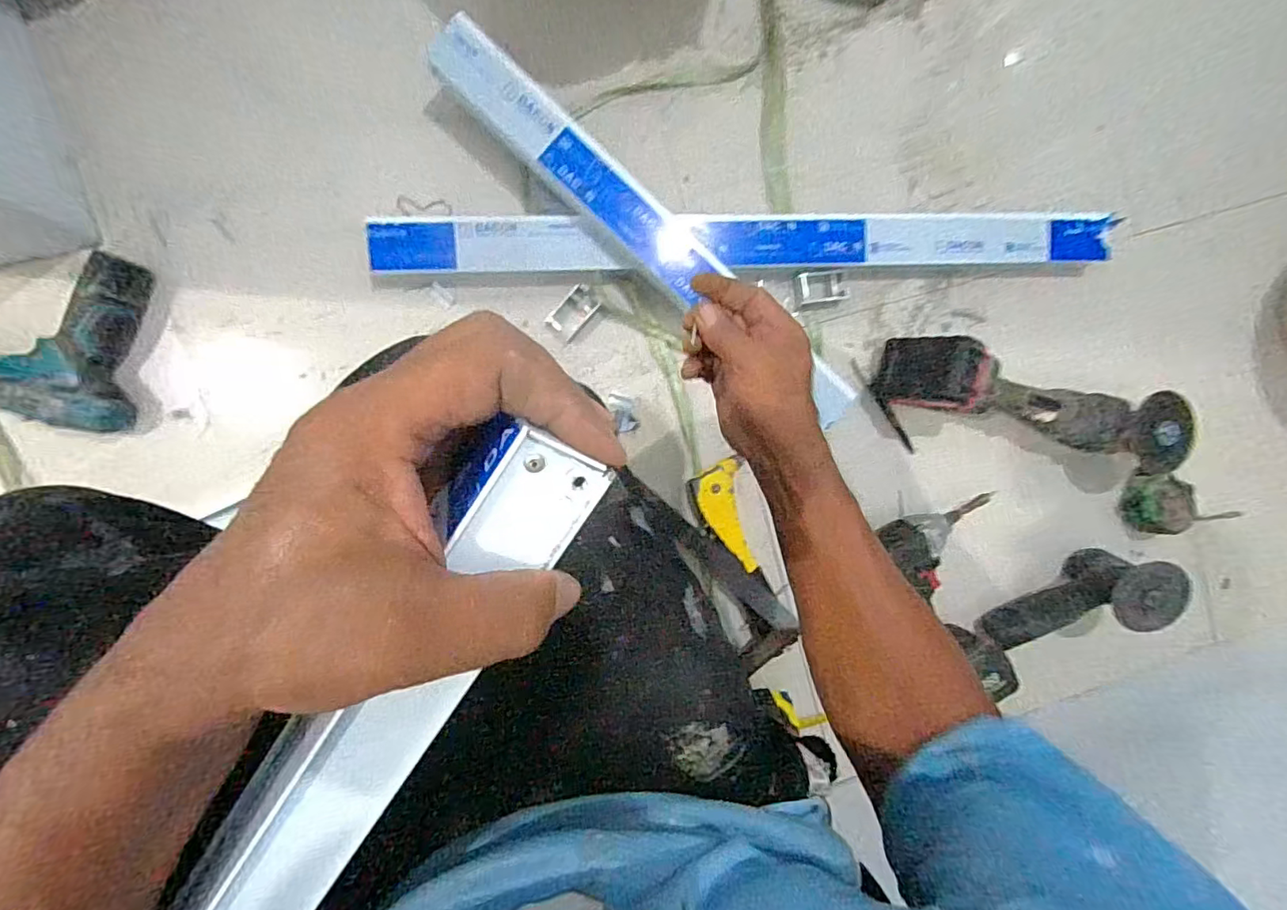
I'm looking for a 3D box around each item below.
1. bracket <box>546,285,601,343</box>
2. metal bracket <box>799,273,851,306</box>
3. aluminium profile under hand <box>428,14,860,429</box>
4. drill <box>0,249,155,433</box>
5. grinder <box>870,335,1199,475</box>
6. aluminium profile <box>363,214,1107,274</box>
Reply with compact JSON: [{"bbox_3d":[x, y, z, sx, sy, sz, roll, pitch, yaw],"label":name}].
[{"bbox_3d":[-0.082,-0.170,0.651,0.036,0.019,0.061,42,89,-7],"label":"bracket"},{"bbox_3d":[0.225,-0.208,0.682,0.065,0.019,0.036,-8,94,-6],"label":"metal bracket"},{"bbox_3d":[0.013,-0.238,0.603,0.575,0.028,0.061,40,89,-8],"label":"aluminium profile under hand"},{"bbox_3d":[-0.637,-0.126,0.574,0.184,0.051,0.181,8,93,-7],"label":"drill"},{"bbox_3d":[0.490,-0.056,0.681,0.393,0.113,0.096,11,92,-7],"label":"grinder"},{"bbox_3d":[0.146,-0.252,0.650,0.903,0.061,0.065,-3,94,-6],"label":"aluminium profile"}]

